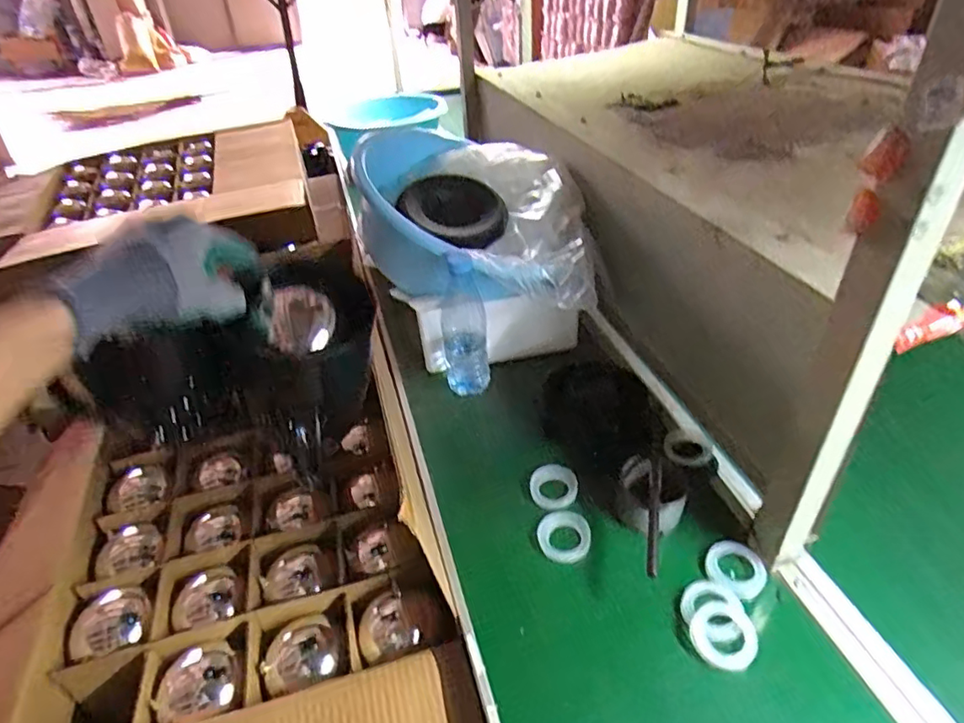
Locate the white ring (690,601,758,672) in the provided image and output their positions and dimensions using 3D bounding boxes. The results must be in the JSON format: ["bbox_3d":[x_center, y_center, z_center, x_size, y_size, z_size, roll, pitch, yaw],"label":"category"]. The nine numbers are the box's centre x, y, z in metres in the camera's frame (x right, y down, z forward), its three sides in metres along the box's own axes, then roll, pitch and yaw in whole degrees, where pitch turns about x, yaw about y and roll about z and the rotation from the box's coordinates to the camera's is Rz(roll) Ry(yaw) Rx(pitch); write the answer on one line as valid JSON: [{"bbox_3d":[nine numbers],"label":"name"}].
[{"bbox_3d":[0.234,0.264,0.556,0.061,0.008,0.059,-1,60,2],"label":"white ring"}]

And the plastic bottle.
[{"bbox_3d":[-0.025,-0.054,0.814,0.079,0.218,0.061,-6,37,-3],"label":"plastic bottle"}]

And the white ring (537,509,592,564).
[{"bbox_3d":[0.094,0.199,0.659,0.060,0.005,0.061,-4,51,5],"label":"white ring"}]

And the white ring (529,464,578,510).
[{"bbox_3d":[0.087,0.152,0.705,0.057,0.010,0.062,-2,37,2],"label":"white ring"}]

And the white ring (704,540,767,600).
[{"bbox_3d":[0.269,0.220,0.613,0.060,0.010,0.059,-3,35,2],"label":"white ring"}]

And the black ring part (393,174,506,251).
[{"bbox_3d":[-0.035,-0.219,0.867,0.132,0.048,0.146,-26,68,-18],"label":"black ring part"}]

